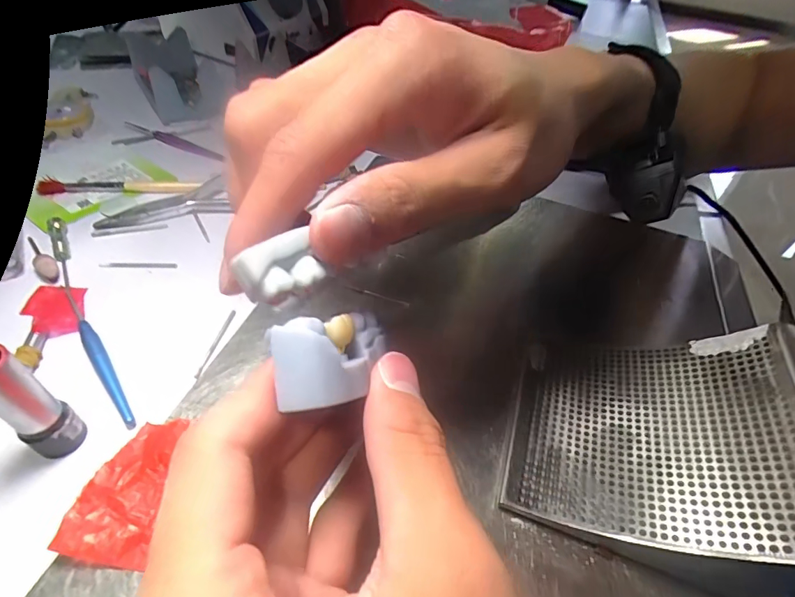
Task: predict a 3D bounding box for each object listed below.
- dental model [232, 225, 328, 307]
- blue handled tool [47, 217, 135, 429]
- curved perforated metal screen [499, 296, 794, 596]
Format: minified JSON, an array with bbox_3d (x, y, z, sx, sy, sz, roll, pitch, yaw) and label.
[{"bbox_3d":[-0.034,-0.008,0.125,0.022,0.016,0.010,-22,10,-23],"label":"dental model"},{"bbox_3d":[-0.173,0.002,0.235,0.010,0.005,0.174,-26,55,-26],"label":"blue handled tool"},{"bbox_3d":[0.108,0.049,0.179,0.116,0.030,0.107,-4,42,33],"label":"curved perforated metal screen"}]

